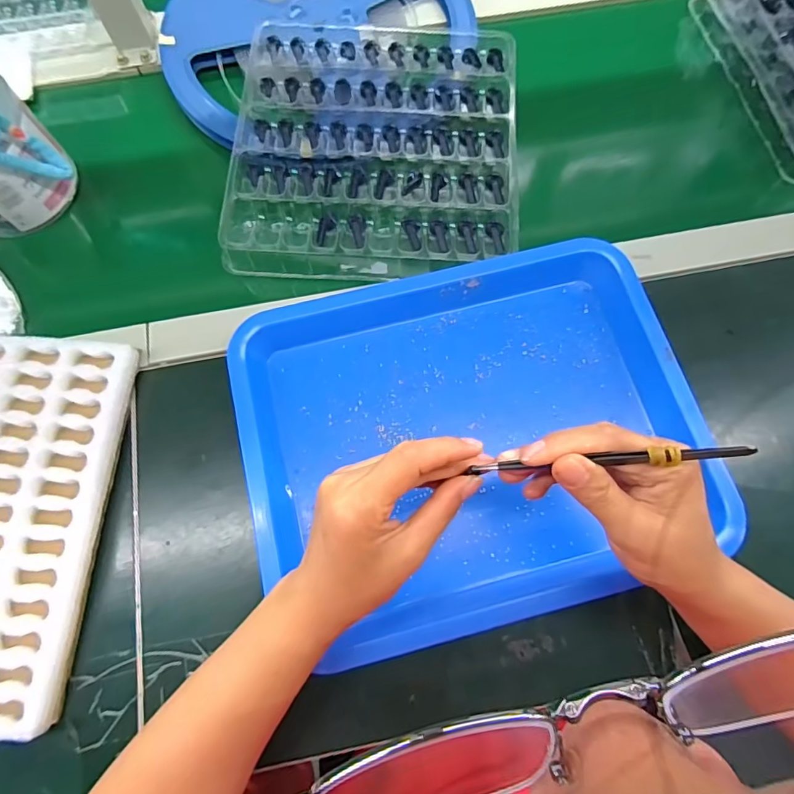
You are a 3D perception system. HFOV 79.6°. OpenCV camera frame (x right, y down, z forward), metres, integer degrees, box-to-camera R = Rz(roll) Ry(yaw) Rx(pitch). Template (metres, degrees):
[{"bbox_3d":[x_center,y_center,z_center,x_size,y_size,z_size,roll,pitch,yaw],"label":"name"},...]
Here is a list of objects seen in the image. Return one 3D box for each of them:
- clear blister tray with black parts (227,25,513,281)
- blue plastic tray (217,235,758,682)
[{"bbox_3d":[-0.018,-0.239,0.446,0.251,0.033,0.272,3,72,2],"label":"clear blister tray with black parts"},{"bbox_3d":[0.055,0.026,0.360,0.327,0.033,0.274,-14,73,-3],"label":"blue plastic tray"}]

